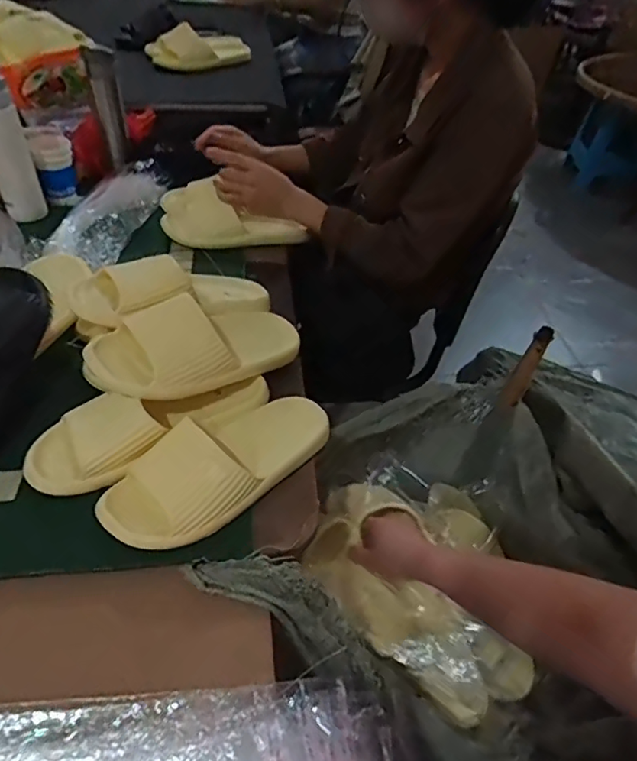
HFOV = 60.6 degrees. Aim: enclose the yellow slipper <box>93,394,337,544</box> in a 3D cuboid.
[{"bbox_3d":[-0.095,0.079,0.561,0.105,0.055,0.247,32,51,26],"label":"yellow slipper"}]

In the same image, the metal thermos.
[{"bbox_3d":[-0.416,-0.535,1.081,0.058,0.212,0.051,-12,47,-16],"label":"metal thermos"}]

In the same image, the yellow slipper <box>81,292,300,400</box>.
[{"bbox_3d":[-0.130,-0.045,0.622,0.246,0.074,0.103,-13,45,-40],"label":"yellow slipper"}]

